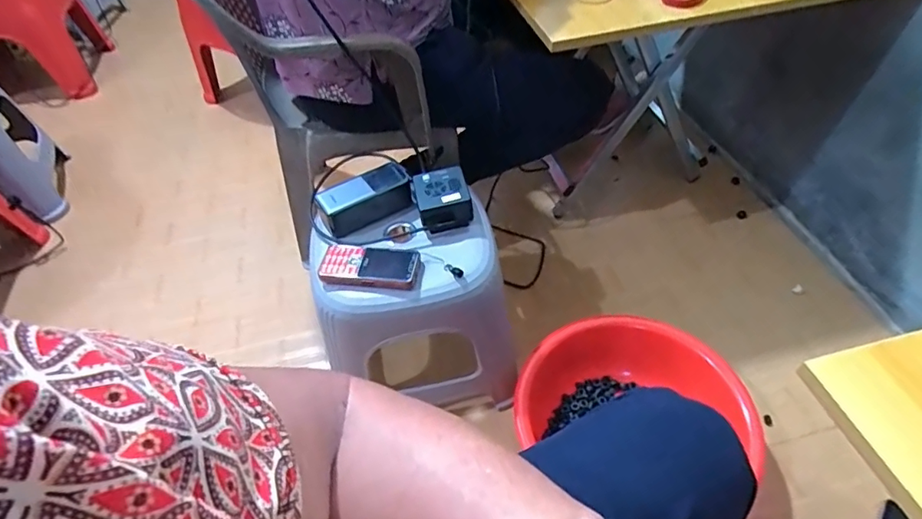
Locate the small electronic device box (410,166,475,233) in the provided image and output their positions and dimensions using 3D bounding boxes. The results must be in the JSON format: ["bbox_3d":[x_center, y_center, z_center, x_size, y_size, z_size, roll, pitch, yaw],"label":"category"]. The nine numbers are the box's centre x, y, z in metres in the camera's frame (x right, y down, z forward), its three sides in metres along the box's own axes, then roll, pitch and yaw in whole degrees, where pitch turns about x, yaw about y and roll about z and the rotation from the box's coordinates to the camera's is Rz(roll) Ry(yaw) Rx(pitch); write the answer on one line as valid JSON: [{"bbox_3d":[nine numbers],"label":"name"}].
[{"bbox_3d":[-0.026,-0.090,0.739,0.078,0.051,0.087,-11,49,-6],"label":"small electronic device box"}]

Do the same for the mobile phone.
[{"bbox_3d":[-0.117,0.009,0.679,0.128,0.023,0.066,3,49,6],"label":"mobile phone"}]

